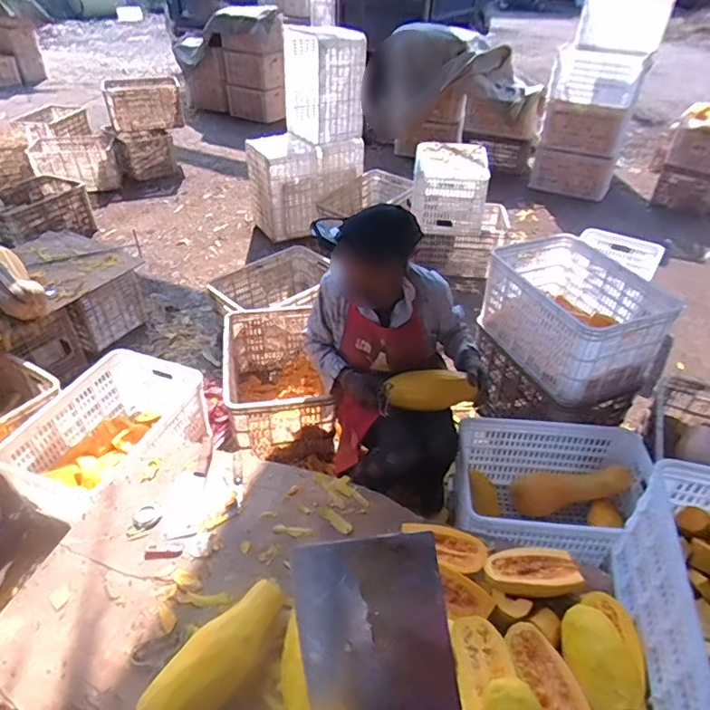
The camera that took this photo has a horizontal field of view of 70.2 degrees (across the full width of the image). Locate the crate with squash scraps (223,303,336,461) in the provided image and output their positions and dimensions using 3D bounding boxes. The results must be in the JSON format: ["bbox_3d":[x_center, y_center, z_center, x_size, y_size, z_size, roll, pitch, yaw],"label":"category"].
[{"bbox_3d":[-0.286,0.089,1.866,0.351,0.282,0.524,-7,40,-9],"label":"crate with squash scraps"}]

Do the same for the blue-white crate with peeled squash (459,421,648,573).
[{"bbox_3d":[0.591,0.466,1.532,0.578,0.320,0.458,6,40,6],"label":"blue-white crate with peeled squash"}]

